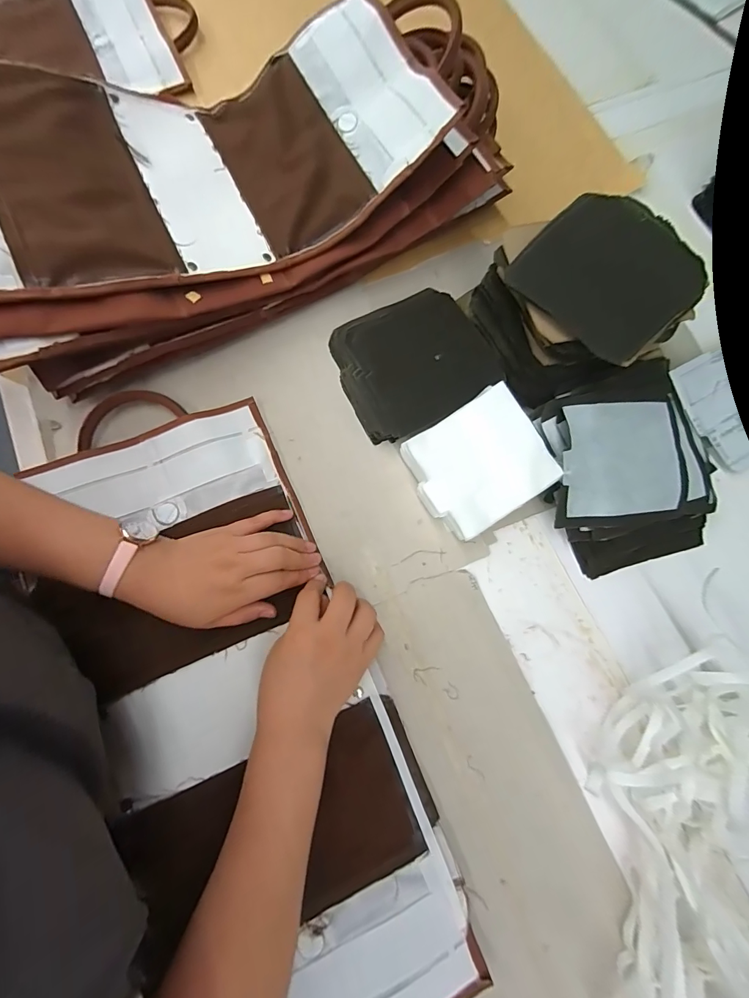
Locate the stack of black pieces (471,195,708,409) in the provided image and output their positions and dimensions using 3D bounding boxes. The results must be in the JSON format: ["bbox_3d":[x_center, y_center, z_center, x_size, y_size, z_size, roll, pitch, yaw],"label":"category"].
[{"bbox_3d":[0.206,-0.190,0.407,0.171,0.112,0.159,-18,77,-7],"label":"stack of black pieces"}]

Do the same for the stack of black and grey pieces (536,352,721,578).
[{"bbox_3d":[0.255,-0.032,0.404,0.178,0.064,0.181,-15,77,-6],"label":"stack of black and grey pieces"}]

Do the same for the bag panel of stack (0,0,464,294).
[{"bbox_3d":[-0.184,-0.320,0.375,0.485,0.109,0.219,-27,78,-8],"label":"bag panel of stack"}]

